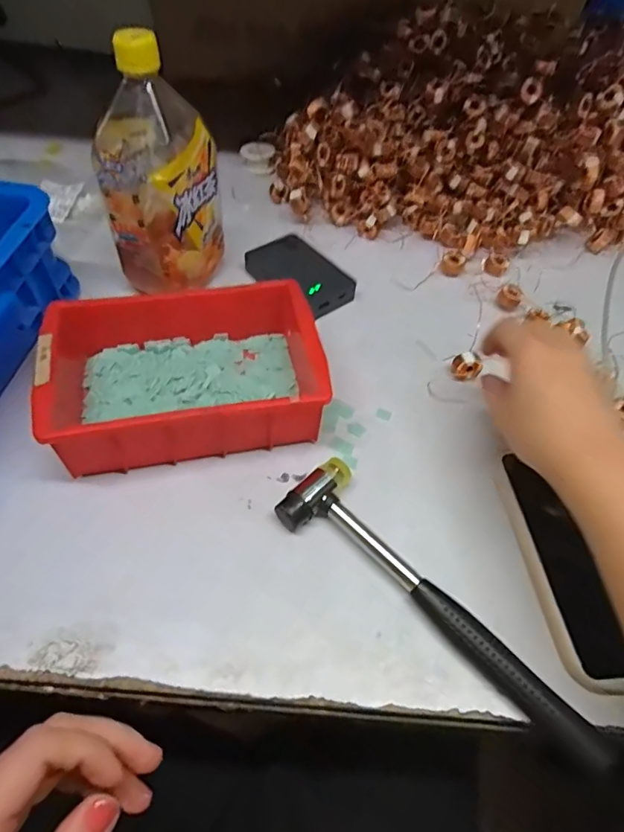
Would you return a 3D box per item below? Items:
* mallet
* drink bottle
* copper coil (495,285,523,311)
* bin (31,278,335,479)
[{"bbox_3d":[0.086,0.118,0.322,0.243,0.023,0.057,35,59,19],"label":"mallet"},{"bbox_3d":[-0.135,-0.207,0.423,0.076,0.187,0.088,25,56,13],"label":"drink bottle"},{"bbox_3d":[0.201,-0.121,0.502,0.022,0.015,0.020,2,54,-3],"label":"copper coil"},{"bbox_3d":[-0.096,-0.033,0.397,0.202,0.074,0.134,-10,56,-12],"label":"bin"}]

